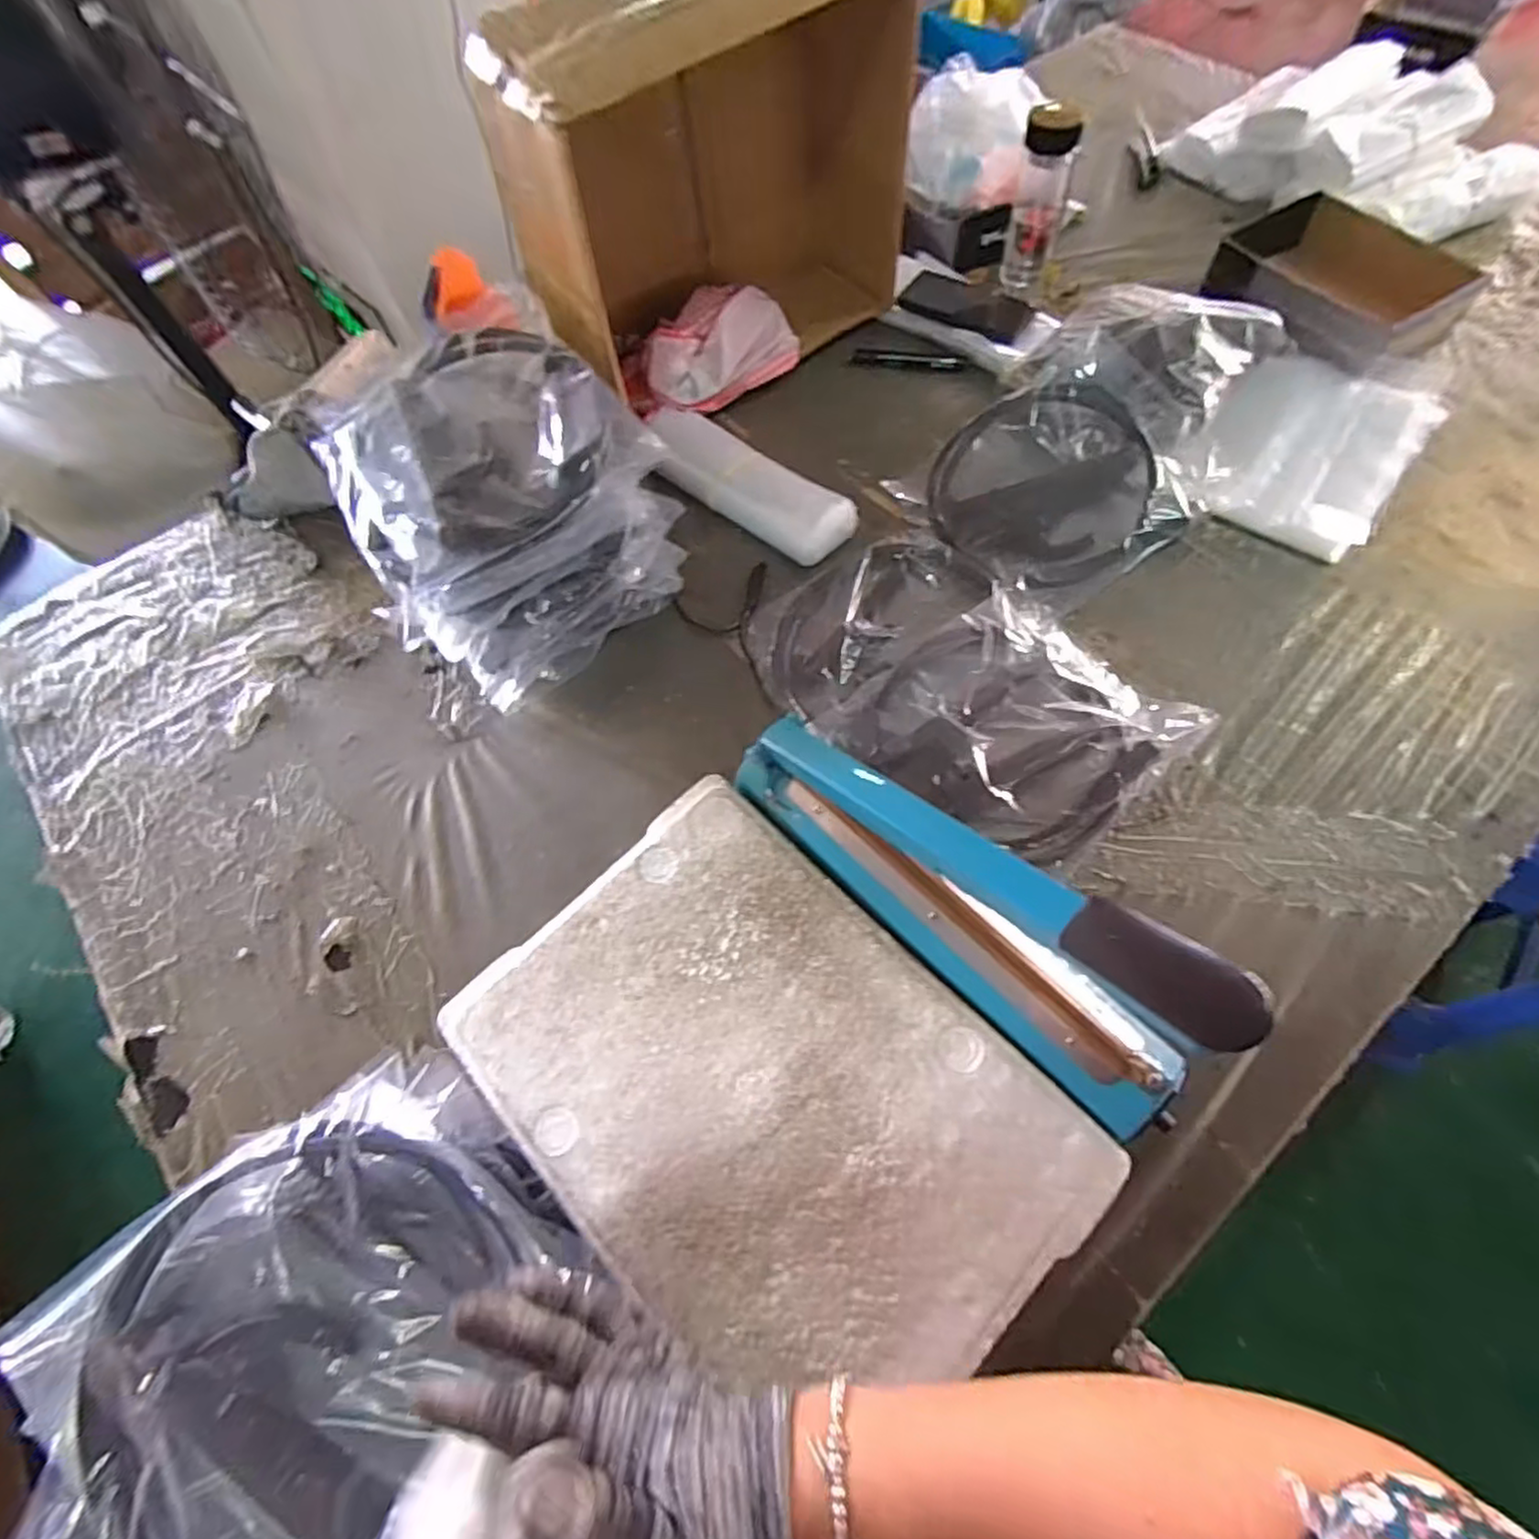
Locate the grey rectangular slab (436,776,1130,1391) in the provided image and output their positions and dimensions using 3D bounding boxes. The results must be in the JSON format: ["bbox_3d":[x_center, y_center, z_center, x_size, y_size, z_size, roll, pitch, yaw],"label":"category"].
[{"bbox_3d":[-0.008,0.217,0.485,0.280,0.022,0.396,-43,70,-15],"label":"grey rectangular slab"}]

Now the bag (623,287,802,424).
[{"bbox_3d":[-0.079,-0.515,0.863,0.234,0.085,0.121,-30,65,-10],"label":"bag"}]

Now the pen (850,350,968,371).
[{"bbox_3d":[0.175,-0.515,0.880,0.139,0.014,0.018,7,65,9],"label":"pen"}]

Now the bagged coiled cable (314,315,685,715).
[{"bbox_3d":[-0.261,-0.249,0.689,0.265,0.179,0.269,-39,67,-14],"label":"bagged coiled cable"}]

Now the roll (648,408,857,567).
[{"bbox_3d":[-0.027,-0.318,0.778,0.265,0.048,0.087,36,72,20],"label":"roll"}]

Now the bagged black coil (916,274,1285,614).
[{"bbox_3d":[0.365,-0.370,0.760,0.250,0.077,0.463,40,73,21],"label":"bagged black coil"}]

